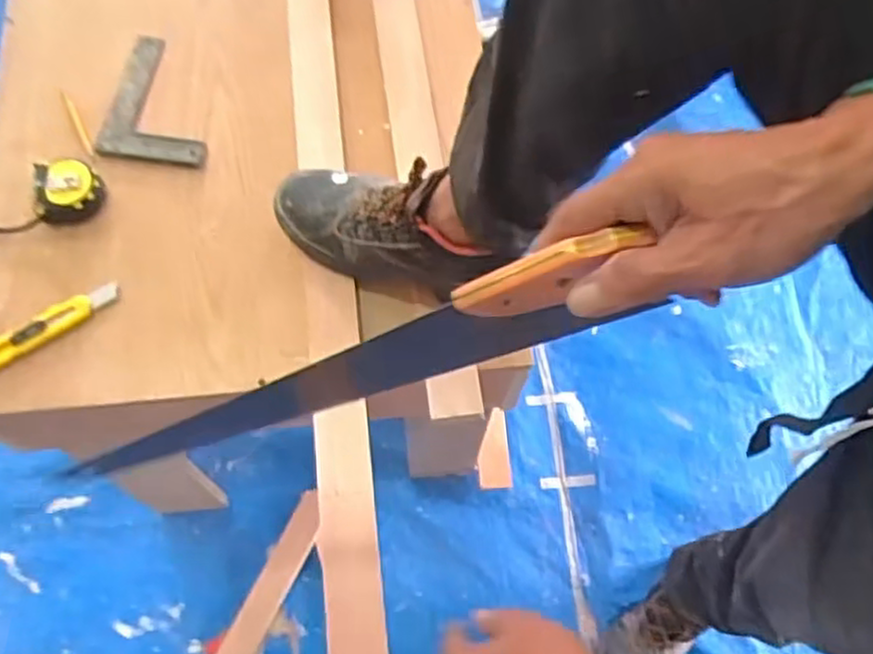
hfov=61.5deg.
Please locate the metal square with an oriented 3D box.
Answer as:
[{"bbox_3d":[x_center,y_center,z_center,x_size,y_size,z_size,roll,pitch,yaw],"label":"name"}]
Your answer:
[{"bbox_3d":[-0.329,-0.275,0.887,0.125,0.021,0.181,4,68,0],"label":"metal square"}]

